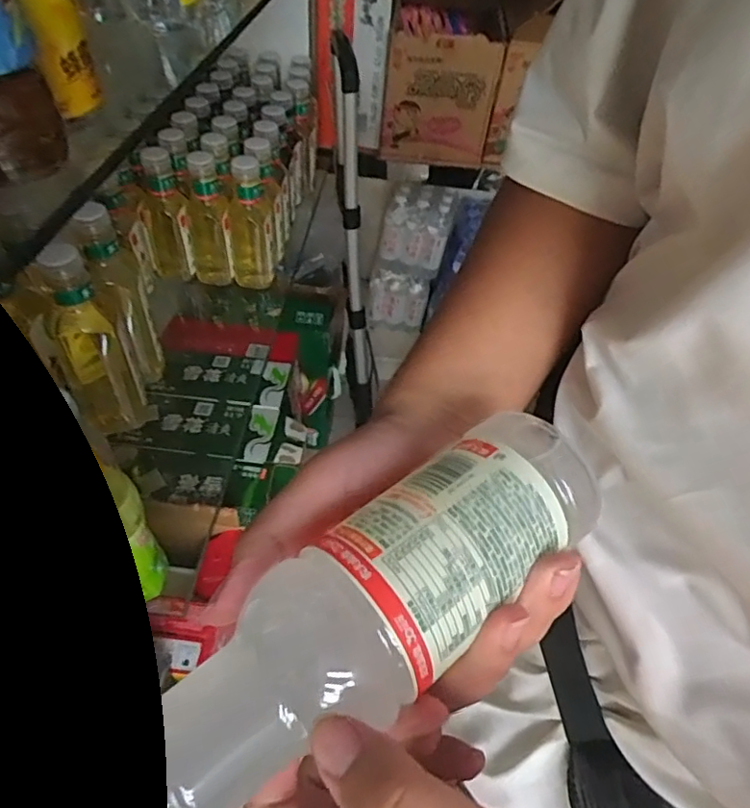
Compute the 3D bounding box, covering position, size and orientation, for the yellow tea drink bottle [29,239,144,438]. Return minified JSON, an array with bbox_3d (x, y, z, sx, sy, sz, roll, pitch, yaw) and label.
[{"bbox_3d":[-0.338,-0.060,0.663,0.067,0.205,0.087,-30,57,-28],"label":"yellow tea drink bottle"}]

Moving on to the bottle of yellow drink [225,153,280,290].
[{"bbox_3d":[-0.193,-0.293,0.898,0.084,0.206,0.071,-8,50,-12],"label":"bottle of yellow drink"}]

